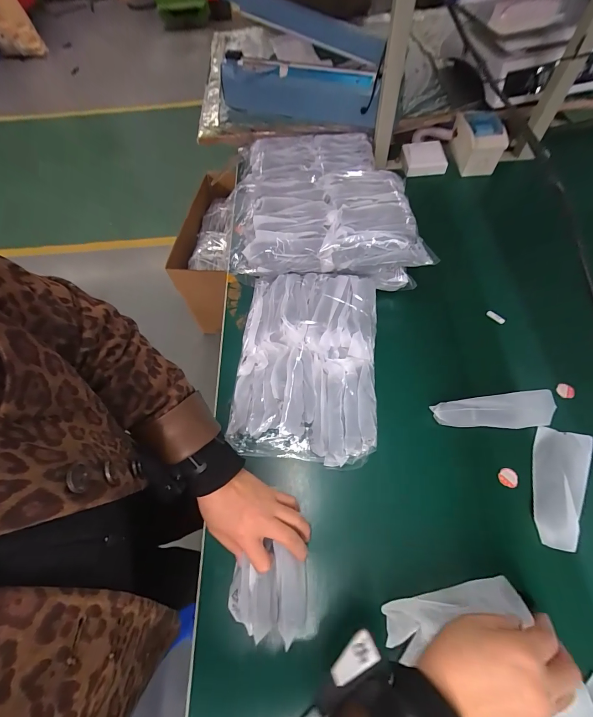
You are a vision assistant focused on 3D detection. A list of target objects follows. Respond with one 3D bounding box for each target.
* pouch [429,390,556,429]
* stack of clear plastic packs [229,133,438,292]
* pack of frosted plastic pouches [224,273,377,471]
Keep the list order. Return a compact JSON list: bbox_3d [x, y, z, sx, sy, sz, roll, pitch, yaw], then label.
[{"bbox_3d":[0.276,0.073,0.460,0.152,0.041,0.047,-2,61,2],"label":"pouch"},{"bbox_3d":[0.040,-0.331,0.617,0.323,0.080,0.434,-3,61,1],"label":"stack of clear plastic packs"},{"bbox_3d":[0.017,0.004,0.500,0.203,0.077,0.290,4,61,5],"label":"pack of frosted plastic pouches"}]

